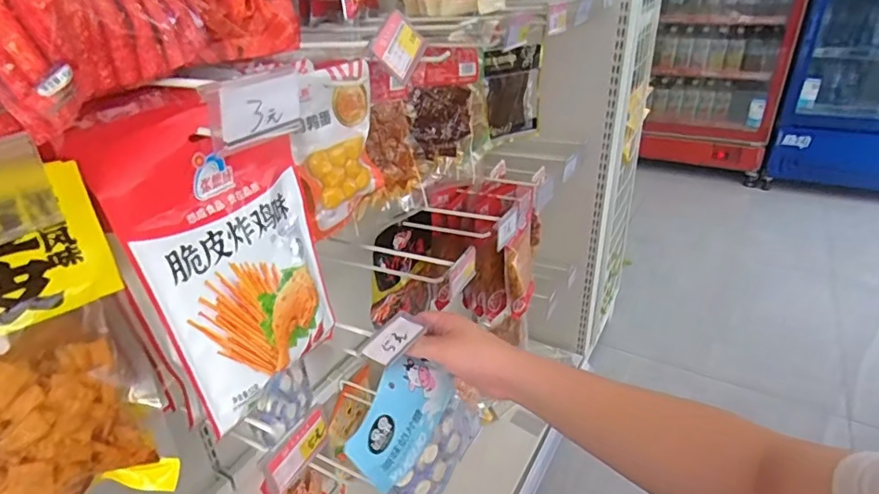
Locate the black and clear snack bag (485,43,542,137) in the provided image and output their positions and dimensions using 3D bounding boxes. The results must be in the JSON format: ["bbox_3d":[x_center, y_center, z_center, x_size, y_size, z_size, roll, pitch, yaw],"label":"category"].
[{"bbox_3d":[0.150,-0.313,1.055,0.132,0.178,0.034,-22,35,-31],"label":"black and clear snack bag"}]

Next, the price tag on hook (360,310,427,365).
[{"bbox_3d":[-0.050,0.099,0.564,0.040,0.008,0.075,26,38,21],"label":"price tag on hook"}]

